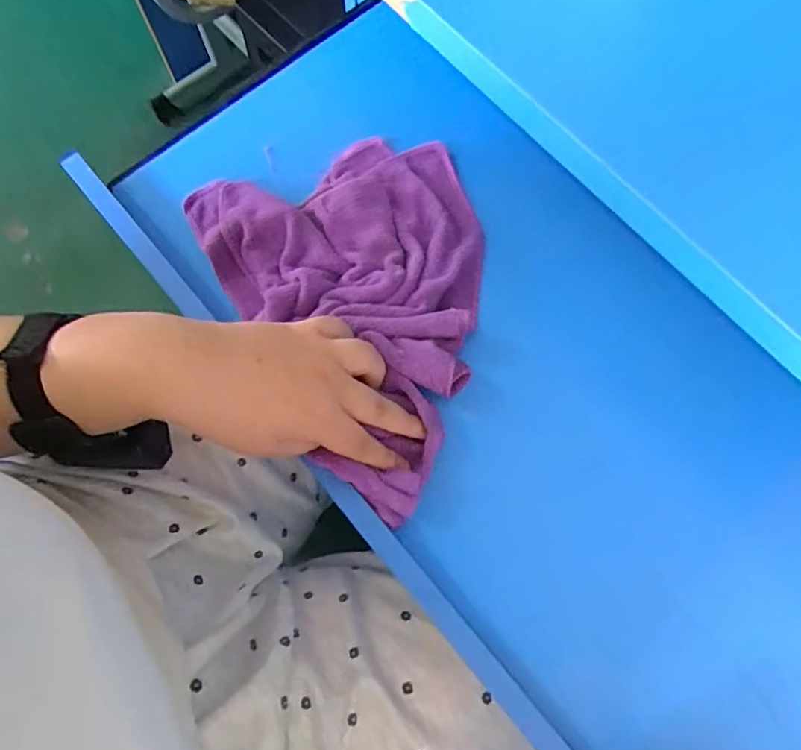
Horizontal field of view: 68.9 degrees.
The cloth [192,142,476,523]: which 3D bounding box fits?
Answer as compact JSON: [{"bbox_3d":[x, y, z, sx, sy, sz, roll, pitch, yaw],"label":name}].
[{"bbox_3d":[-0.022,-0.044,0.405,0.193,0.037,0.264,-17,74,-7],"label":"cloth"}]

